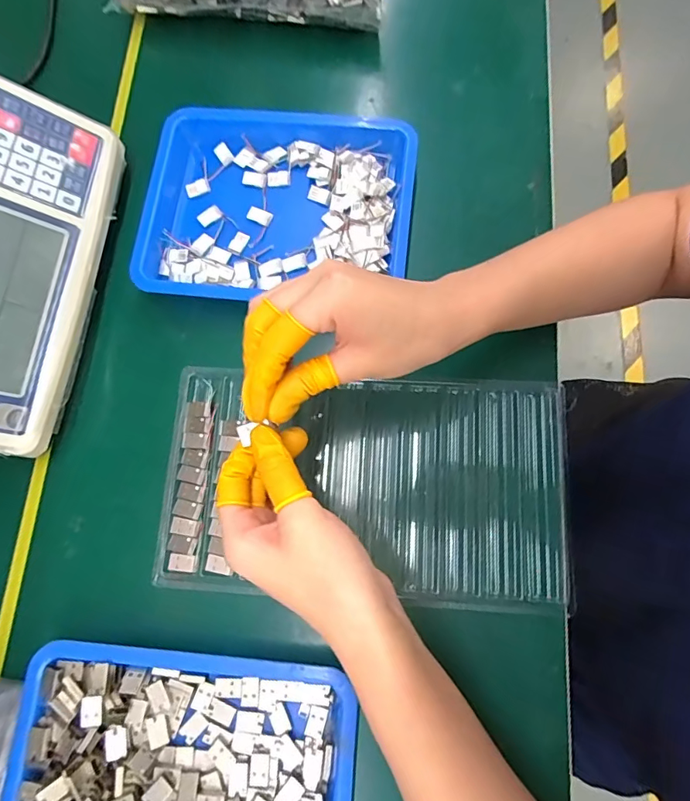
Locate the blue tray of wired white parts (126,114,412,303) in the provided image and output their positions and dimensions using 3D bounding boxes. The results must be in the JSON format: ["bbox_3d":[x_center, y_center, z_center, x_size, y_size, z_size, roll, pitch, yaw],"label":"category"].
[{"bbox_3d":[-0.056,-0.161,0.387,0.219,0.025,0.164,3,77,2],"label":"blue tray of wired white parts"}]

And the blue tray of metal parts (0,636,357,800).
[{"bbox_3d":[-0.105,0.250,0.293,0.215,0.026,0.170,5,77,2],"label":"blue tray of metal parts"}]

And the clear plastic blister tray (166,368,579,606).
[{"bbox_3d":[0.013,0.060,0.346,0.289,0.013,0.158,4,77,2],"label":"clear plastic blister tray"}]

